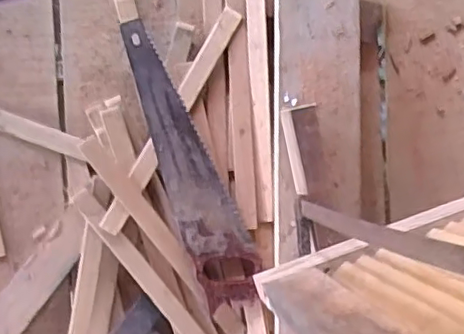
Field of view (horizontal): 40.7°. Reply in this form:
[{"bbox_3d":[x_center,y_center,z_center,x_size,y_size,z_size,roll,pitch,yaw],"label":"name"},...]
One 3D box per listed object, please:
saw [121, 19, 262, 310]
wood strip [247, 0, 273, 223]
[{"bbox_3d":[-0.068,-0.009,0.970,0.101,0.038,0.473,-20,95,-4],"label":"saw"},{"bbox_3d":[0.046,-0.112,0.995,0.028,0.009,0.395,-3,93,-5],"label":"wood strip"}]

